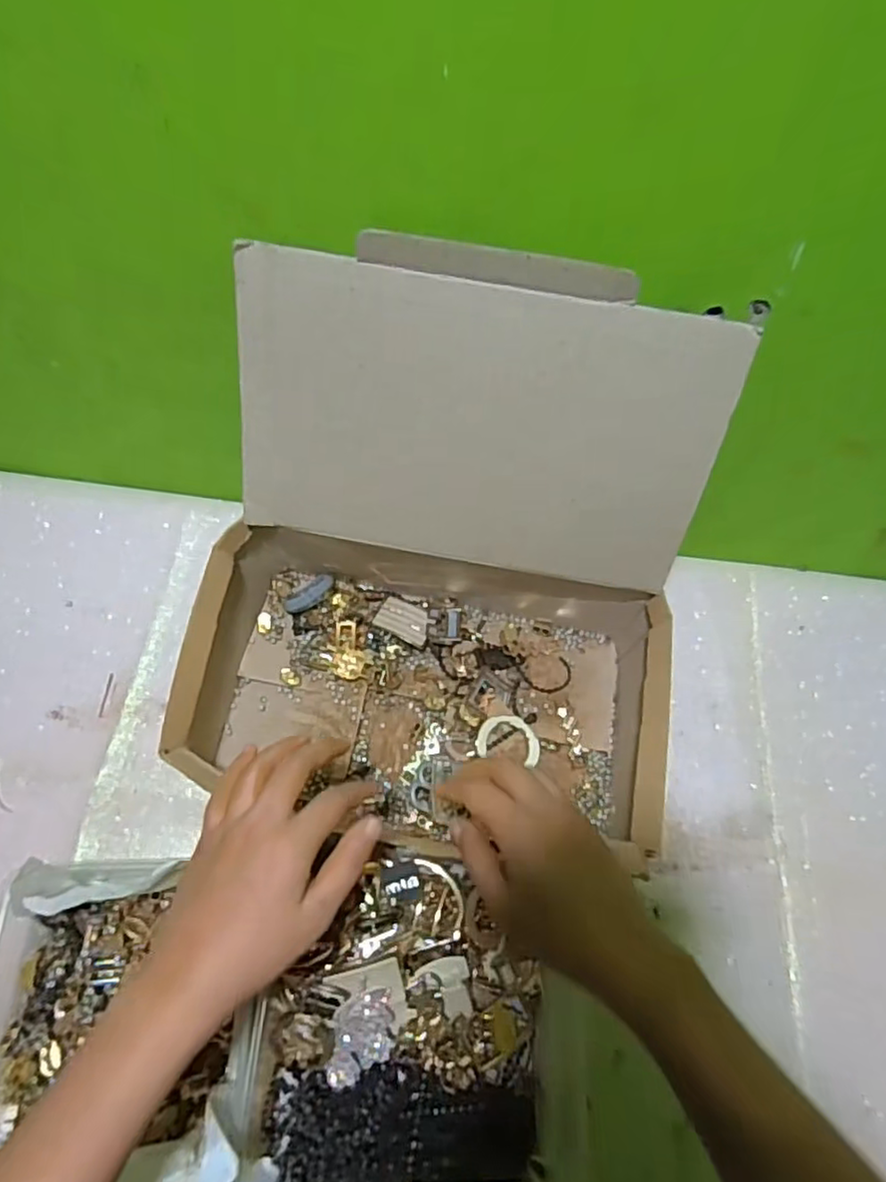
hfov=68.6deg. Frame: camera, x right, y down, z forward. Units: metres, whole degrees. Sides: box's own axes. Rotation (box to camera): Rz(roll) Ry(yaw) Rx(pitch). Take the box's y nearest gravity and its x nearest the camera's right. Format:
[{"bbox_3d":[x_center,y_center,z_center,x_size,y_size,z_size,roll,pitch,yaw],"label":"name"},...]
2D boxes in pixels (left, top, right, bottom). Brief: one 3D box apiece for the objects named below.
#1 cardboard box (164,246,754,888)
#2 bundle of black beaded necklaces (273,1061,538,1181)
[{"bbox_3d":[-0.003,-0.003,0.431,0.323,0.284,0.276,7,63,1],"label":"cardboard box"},{"bbox_3d":[-0.020,0.334,0.401,0.159,0.053,0.065,-1,63,-3],"label":"bundle of black beaded necklaces"}]

